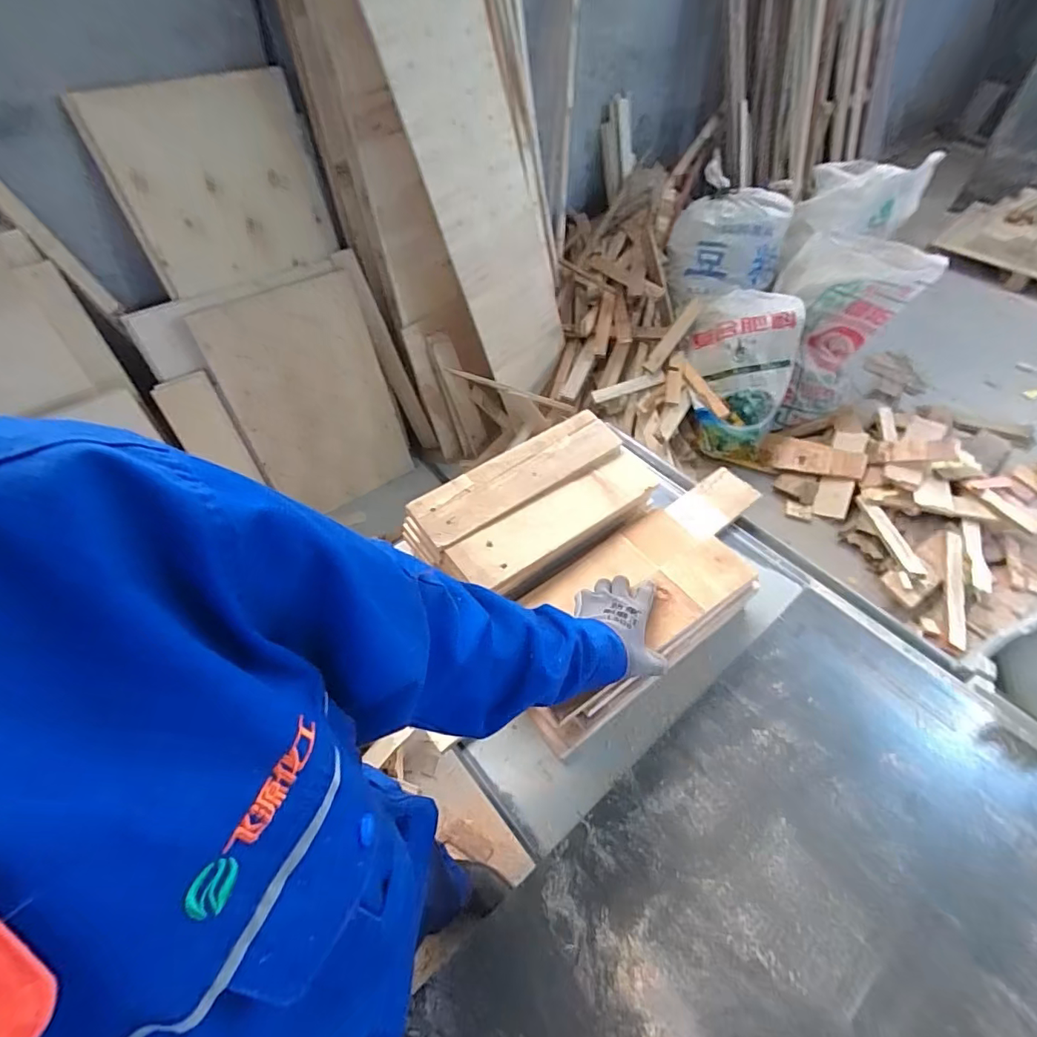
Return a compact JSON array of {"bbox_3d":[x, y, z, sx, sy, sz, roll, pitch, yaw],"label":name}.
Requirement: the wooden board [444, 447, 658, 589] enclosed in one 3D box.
[{"bbox_3d":[0.067,-0.007,0.773,0.356,0.027,0.081,-31,55,-24],"label":"wooden board"}]

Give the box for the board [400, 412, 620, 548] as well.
[{"bbox_3d":[0.003,-0.069,0.794,0.351,0.024,0.092,-32,55,-25],"label":"board"}]

